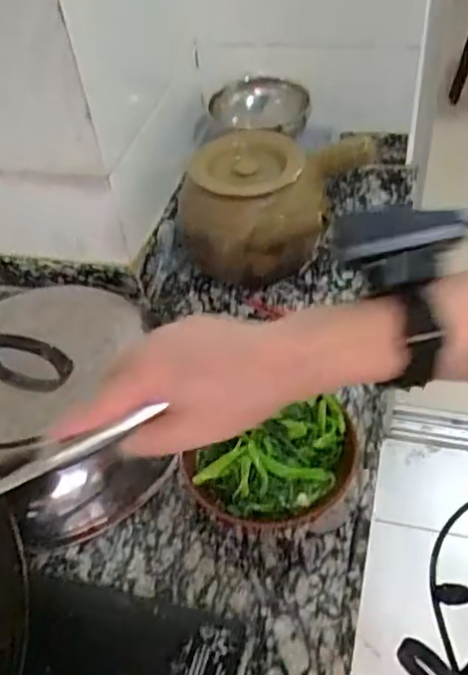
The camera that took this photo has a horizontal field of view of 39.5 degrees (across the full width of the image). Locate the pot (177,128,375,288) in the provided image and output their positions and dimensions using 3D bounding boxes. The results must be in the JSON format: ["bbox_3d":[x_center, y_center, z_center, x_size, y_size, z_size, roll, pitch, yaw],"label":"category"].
[{"bbox_3d":[0.052,-0.162,0.800,0.205,0.142,0.144,3,48,10],"label":"pot"}]

